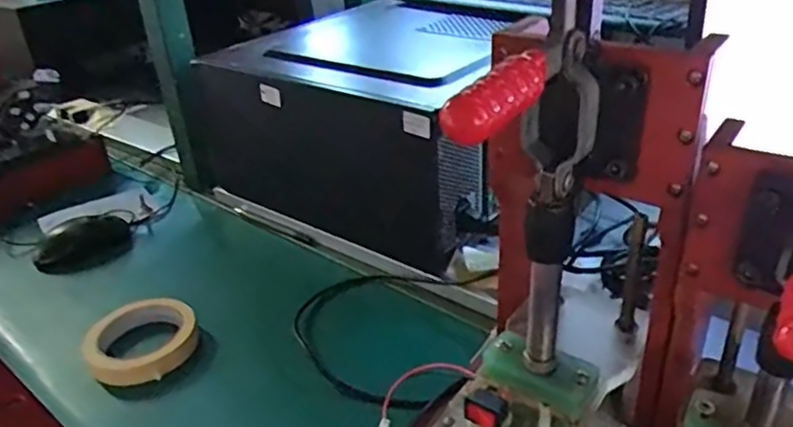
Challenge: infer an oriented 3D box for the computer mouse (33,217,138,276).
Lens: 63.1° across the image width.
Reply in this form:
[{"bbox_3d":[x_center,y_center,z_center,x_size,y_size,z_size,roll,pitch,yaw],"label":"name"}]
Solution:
[{"bbox_3d":[-0.382,0.038,0.793,0.108,0.035,0.073,-19,32,-24],"label":"computer mouse"}]

